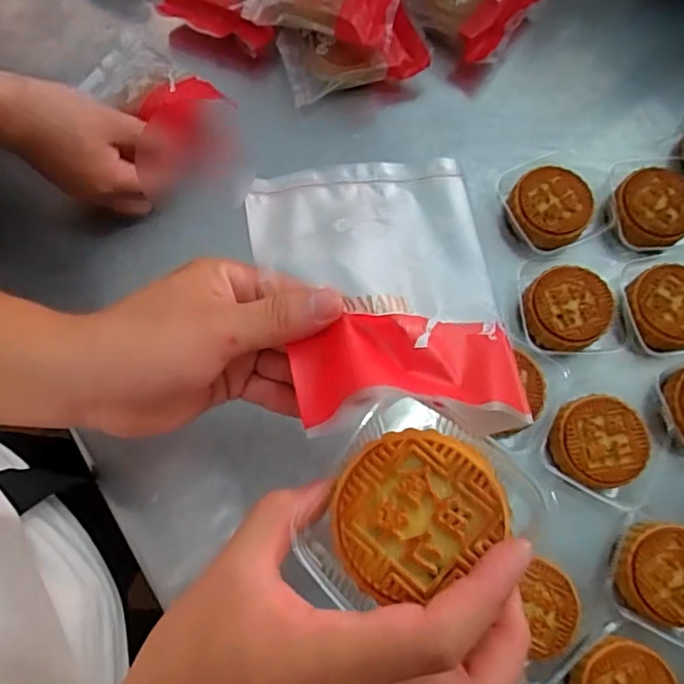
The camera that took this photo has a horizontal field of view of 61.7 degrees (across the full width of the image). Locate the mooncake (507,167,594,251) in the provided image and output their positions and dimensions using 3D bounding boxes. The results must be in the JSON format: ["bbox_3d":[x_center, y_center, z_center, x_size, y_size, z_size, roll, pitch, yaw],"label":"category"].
[{"bbox_3d":[0.177,-0.112,0.482,0.070,0.027,0.064,0,75,0],"label":"mooncake"}]

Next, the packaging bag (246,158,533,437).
[{"bbox_3d":[0.018,-0.023,0.258,0.104,0.034,0.135,-9,75,-1],"label":"packaging bag"}]

